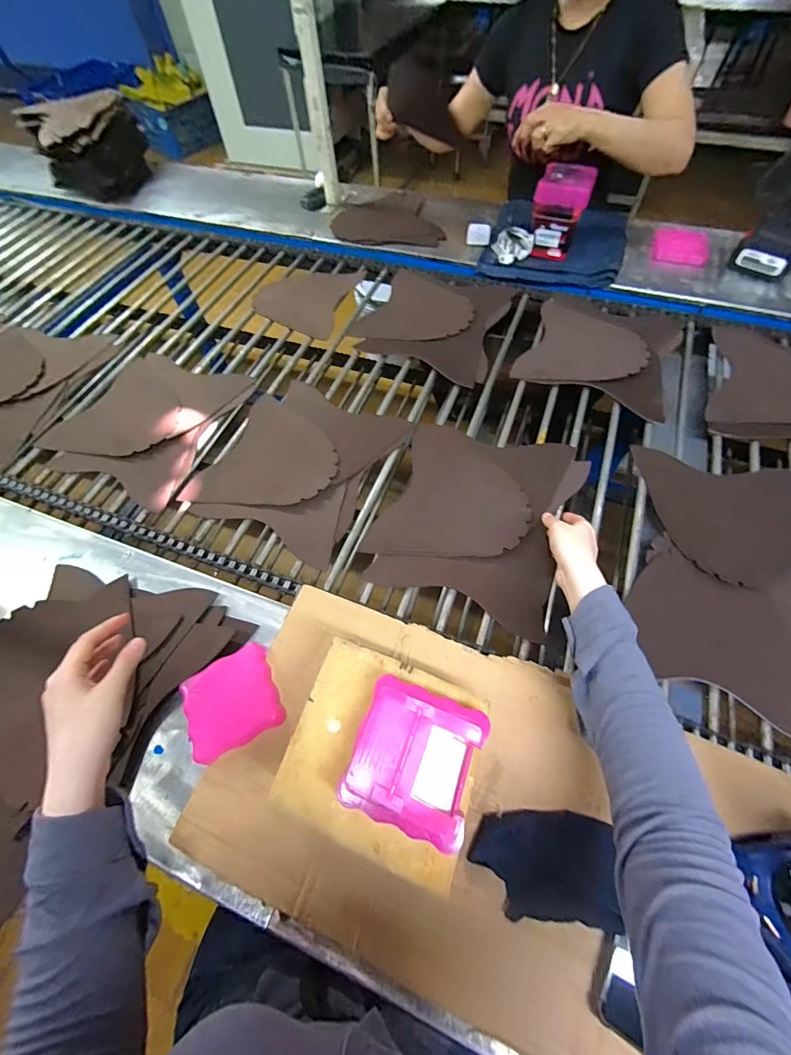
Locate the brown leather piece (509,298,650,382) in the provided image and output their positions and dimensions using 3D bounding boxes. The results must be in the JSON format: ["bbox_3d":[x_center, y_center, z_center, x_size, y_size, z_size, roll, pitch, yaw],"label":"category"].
[{"bbox_3d":[0.384,-0.365,0.812,0.220,0.015,0.255,22,65,15],"label":"brown leather piece"}]

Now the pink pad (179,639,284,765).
[{"bbox_3d":[-0.203,0.212,0.493,0.108,0.012,0.105,-24,62,-11],"label":"pink pad"}]

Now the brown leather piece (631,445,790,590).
[{"bbox_3d":[0.498,-0.019,0.611,0.239,0.020,0.229,13,63,11],"label":"brown leather piece"}]

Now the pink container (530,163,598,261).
[{"bbox_3d":[0.366,-0.699,0.908,0.115,0.141,0.117,13,62,9],"label":"pink container"}]

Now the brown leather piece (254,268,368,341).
[{"bbox_3d":[-0.217,-0.547,0.953,0.225,0.009,0.249,15,64,11],"label":"brown leather piece"}]

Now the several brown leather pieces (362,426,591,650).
[{"bbox_3d":[0.124,-0.027,0.626,0.275,0.066,0.310,15,63,12],"label":"several brown leather pieces"}]

